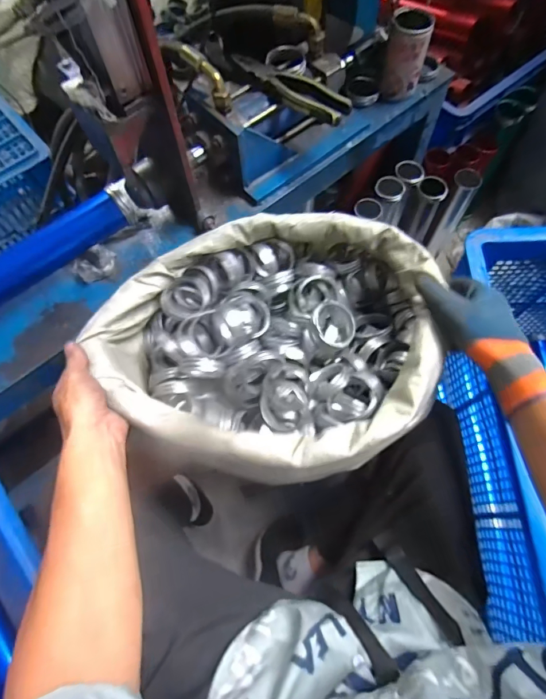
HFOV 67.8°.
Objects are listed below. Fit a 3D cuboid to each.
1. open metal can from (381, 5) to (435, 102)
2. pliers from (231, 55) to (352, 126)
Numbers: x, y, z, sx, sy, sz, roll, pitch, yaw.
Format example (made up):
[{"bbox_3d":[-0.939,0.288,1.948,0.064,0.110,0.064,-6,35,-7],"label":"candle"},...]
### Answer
[{"bbox_3d":[0.216,-0.481,0.663,0.061,0.112,0.058,10,68,7],"label":"open metal can"},{"bbox_3d":[0.028,-0.381,0.584,0.185,0.020,0.050,36,73,16],"label":"pliers"}]

